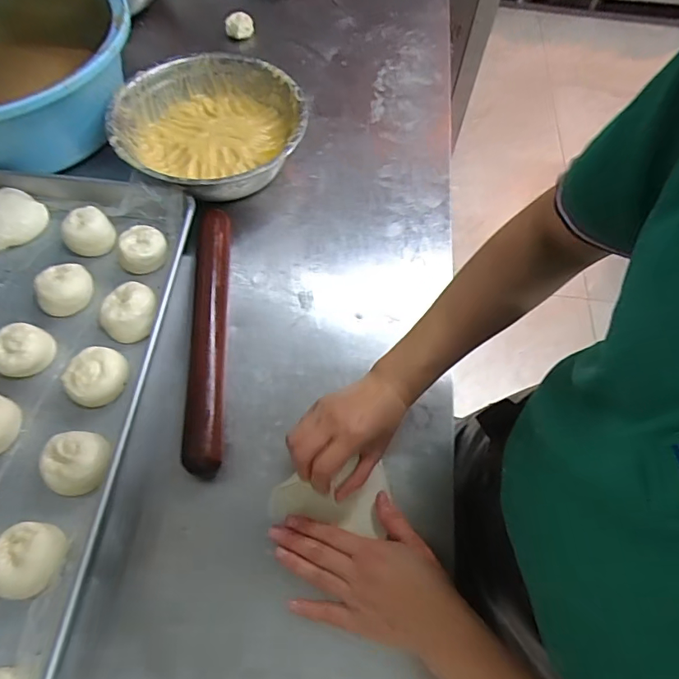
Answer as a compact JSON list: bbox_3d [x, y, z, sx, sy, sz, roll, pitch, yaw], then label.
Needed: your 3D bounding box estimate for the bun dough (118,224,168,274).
[{"bbox_3d":[-0.239,-0.112,0.565,0.052,0.027,0.050,1,62,-2],"label":"bun dough"}]

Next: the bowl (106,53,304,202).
[{"bbox_3d":[-0.177,-0.289,0.649,0.243,0.072,0.254,1,62,-2],"label":"bowl"}]

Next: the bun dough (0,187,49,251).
[{"bbox_3d":[-0.430,-0.156,0.592,0.095,0.038,0.070,-41,71,-21],"label":"bun dough"}]

